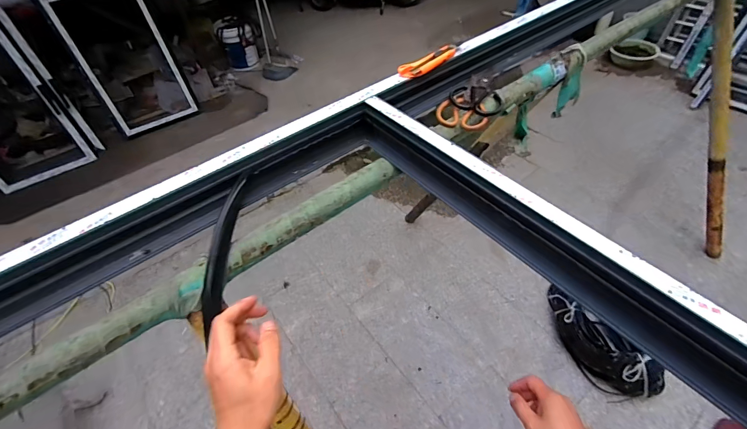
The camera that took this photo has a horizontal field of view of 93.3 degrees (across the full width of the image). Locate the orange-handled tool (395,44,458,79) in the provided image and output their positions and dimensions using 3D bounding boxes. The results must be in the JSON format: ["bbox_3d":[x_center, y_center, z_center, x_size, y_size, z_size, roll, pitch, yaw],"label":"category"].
[{"bbox_3d":[0.119,-0.315,0.725,0.149,0.016,0.044,-31,53,-21],"label":"orange-handled tool"}]

